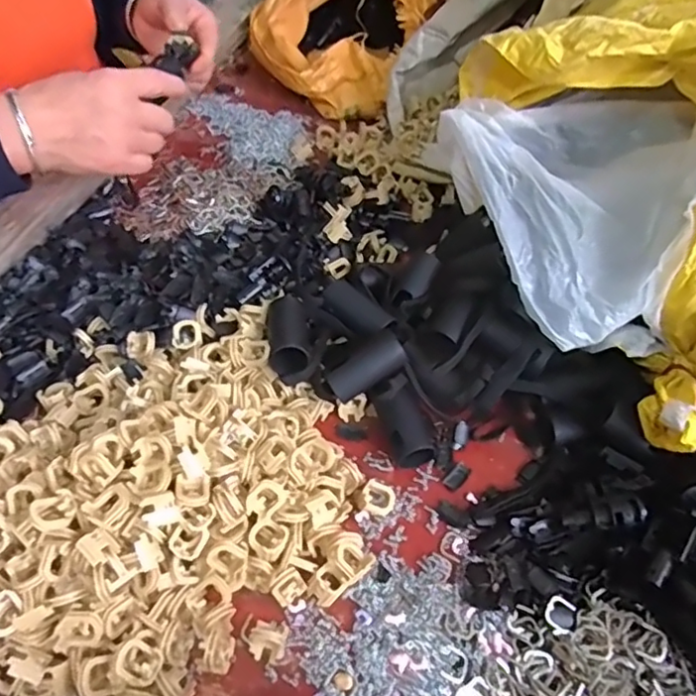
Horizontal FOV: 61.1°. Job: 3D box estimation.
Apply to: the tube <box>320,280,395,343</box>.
[{"bbox_3d":[0.006,-0.027,0.481,0.060,0.031,0.026,38,61,23],"label":"tube"}]

